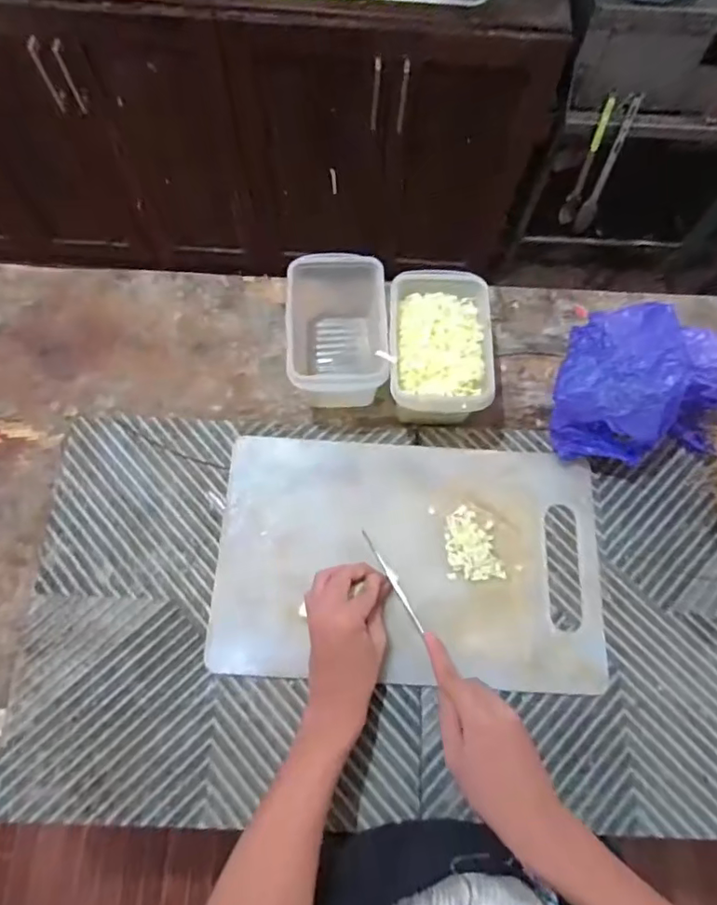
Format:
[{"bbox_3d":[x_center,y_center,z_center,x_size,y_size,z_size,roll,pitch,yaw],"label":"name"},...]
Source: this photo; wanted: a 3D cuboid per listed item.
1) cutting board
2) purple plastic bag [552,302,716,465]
[{"bbox_3d":[0.053,0.111,0.588,0.396,0.014,0.242,3,73,1],"label":"cutting board"},{"bbox_3d":[0.312,-0.075,0.585,0.208,0.150,0.147,5,69,1],"label":"purple plastic bag"}]

